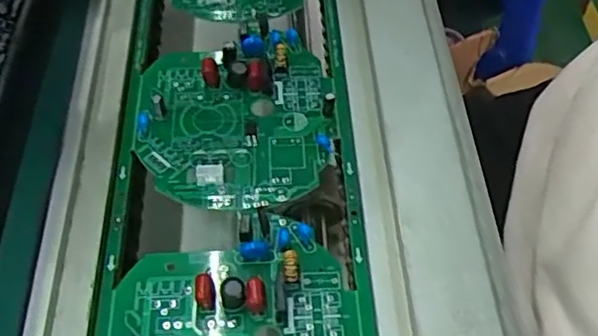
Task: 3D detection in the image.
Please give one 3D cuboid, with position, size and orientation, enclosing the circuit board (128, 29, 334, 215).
[{"bbox_3d":[-0.027,-0.022,0.257,0.080,0.013,0.084,-8,56,-3],"label":"circuit board"}]

